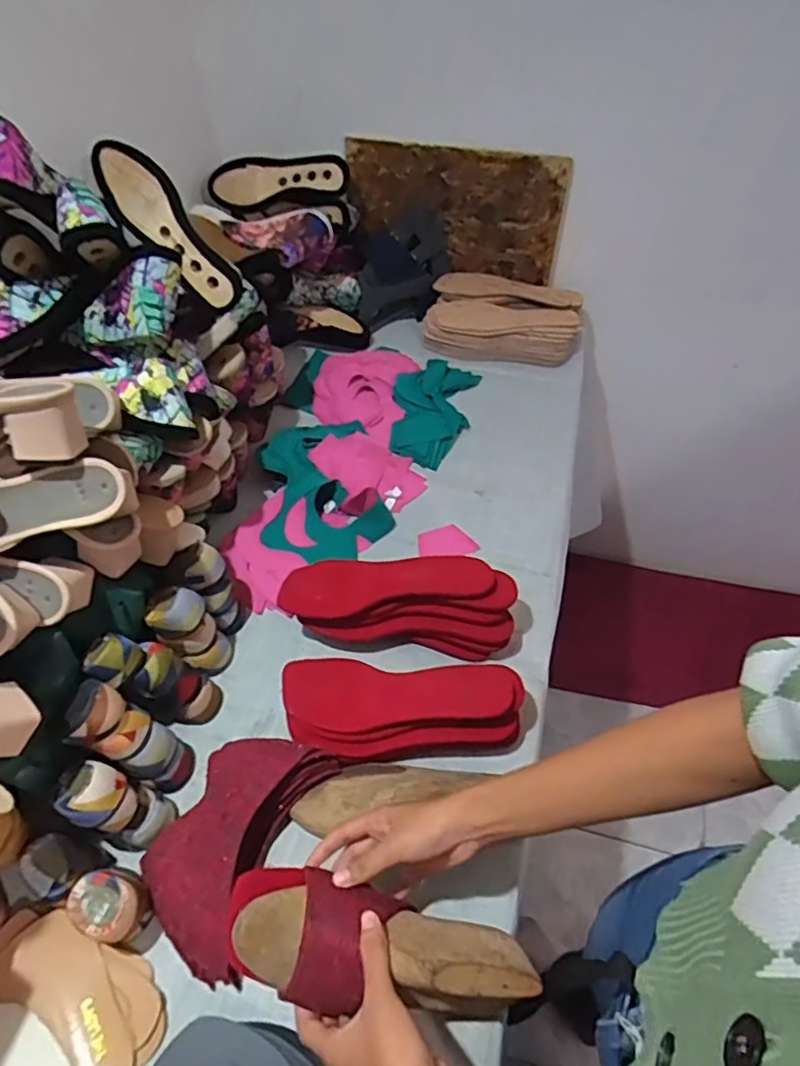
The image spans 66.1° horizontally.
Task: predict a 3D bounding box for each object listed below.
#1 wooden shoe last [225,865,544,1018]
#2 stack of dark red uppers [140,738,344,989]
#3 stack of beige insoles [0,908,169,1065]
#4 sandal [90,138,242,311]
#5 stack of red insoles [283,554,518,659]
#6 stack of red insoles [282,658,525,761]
[{"bbox_3d":[-0.014,0.323,0.474,0.236,0.080,0.080,11,53,4],"label":"wooden shoe last"},{"bbox_3d":[-0.163,0.289,0.589,0.124,0.060,0.207,19,55,16],"label":"stack of dark red uppers"},{"bbox_3d":[-0.296,0.403,0.542,0.189,0.013,0.087,18,54,15],"label":"stack of beige insoles"},{"bbox_3d":[-0.283,-0.380,0.771,0.220,0.076,0.062,47,61,-7],"label":"sandal"},{"bbox_3d":[0.000,0.084,0.728,0.258,0.090,0.093,7,52,7],"label":"stack of red insoles"},{"bbox_3d":[0.000,0.186,0.651,0.245,0.054,0.094,4,52,5],"label":"stack of red insoles"}]

